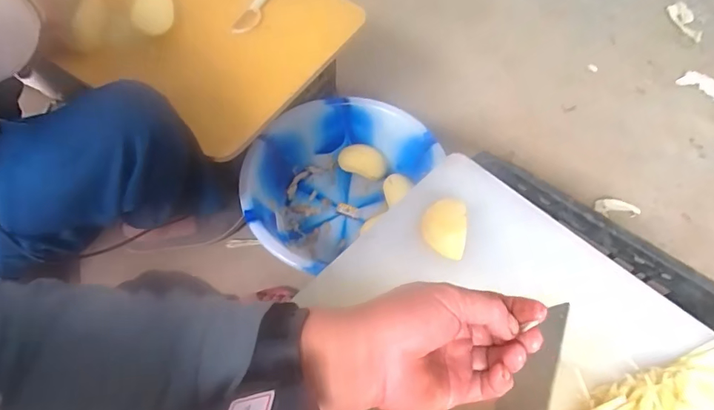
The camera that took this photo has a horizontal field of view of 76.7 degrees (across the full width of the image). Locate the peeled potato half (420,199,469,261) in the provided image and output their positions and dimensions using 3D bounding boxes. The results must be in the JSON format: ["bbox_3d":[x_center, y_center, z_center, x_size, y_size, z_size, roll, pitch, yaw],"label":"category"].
[{"bbox_3d":[0.110,0.026,0.562,0.054,0.029,0.066,12,62,4],"label":"peeled potato half"}]

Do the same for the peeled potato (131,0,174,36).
[{"bbox_3d":[-0.317,-0.300,0.700,0.065,0.048,0.061,-23,65,-14],"label":"peeled potato"}]

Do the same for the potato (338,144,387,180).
[{"bbox_3d":[0.013,-0.086,0.921,0.098,0.058,0.047,14,60,7],"label":"potato"}]

